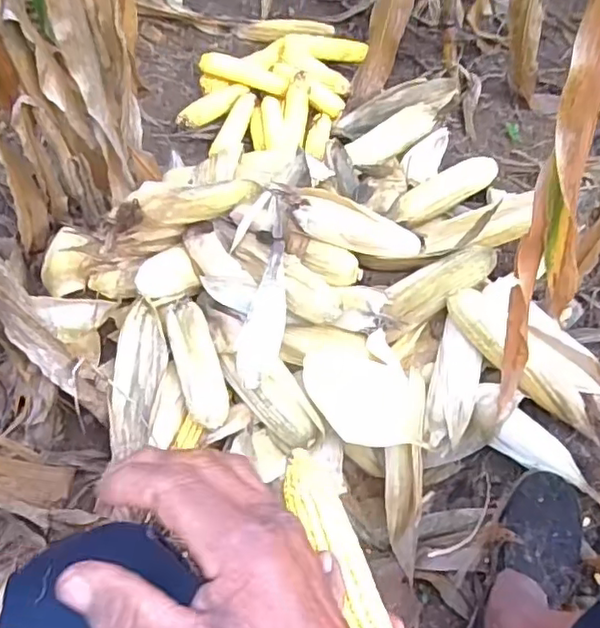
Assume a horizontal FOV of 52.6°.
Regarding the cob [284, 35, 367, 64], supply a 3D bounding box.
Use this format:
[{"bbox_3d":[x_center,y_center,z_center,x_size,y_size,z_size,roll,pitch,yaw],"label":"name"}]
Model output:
[{"bbox_3d":[0.064,-0.611,1.385,0.186,0.044,0.054,5,56,-9],"label":"cob"}]

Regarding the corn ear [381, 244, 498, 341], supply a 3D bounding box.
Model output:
[{"bbox_3d":[0.200,-0.041,0.909,0.199,0.044,0.066,-35,59,0],"label":"corn ear"}]

